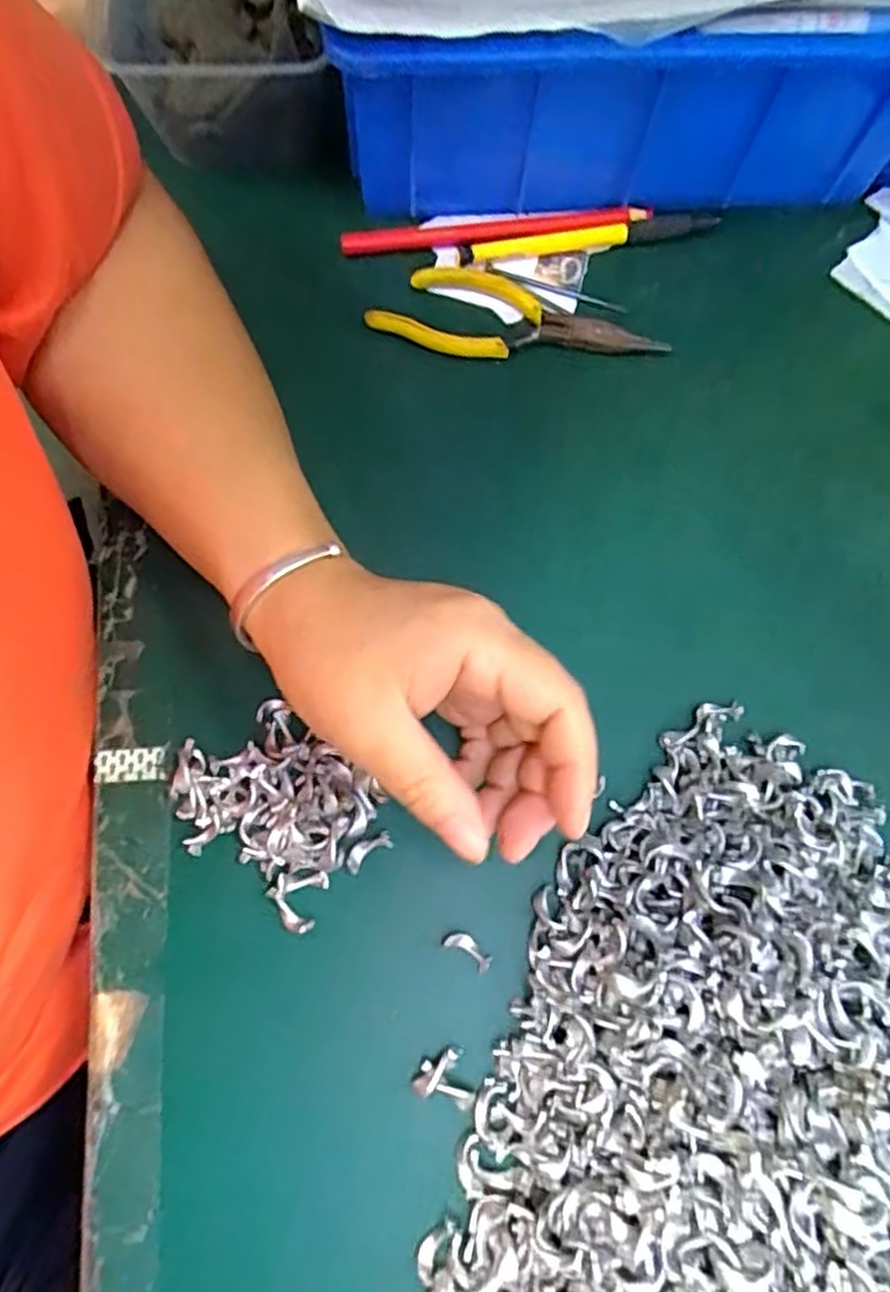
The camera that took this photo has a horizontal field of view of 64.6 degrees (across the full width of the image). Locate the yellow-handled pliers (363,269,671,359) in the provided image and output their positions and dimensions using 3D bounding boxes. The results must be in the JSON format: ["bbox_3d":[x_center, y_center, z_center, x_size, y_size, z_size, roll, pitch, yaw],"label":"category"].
[{"bbox_3d":[0.036,-0.159,0.348,0.140,0.011,0.047,17,73,3],"label":"yellow-handled pliers"}]

